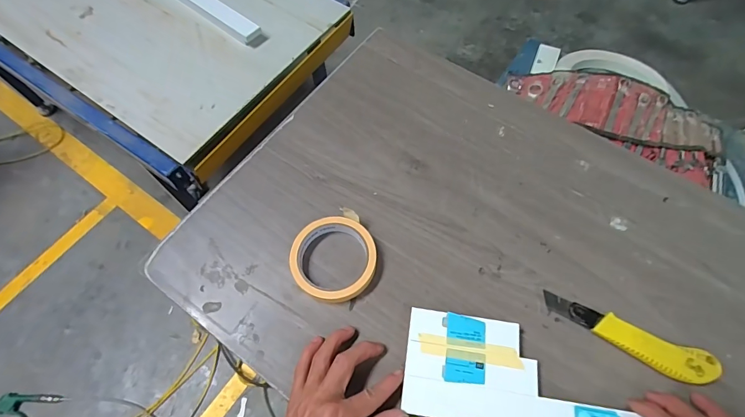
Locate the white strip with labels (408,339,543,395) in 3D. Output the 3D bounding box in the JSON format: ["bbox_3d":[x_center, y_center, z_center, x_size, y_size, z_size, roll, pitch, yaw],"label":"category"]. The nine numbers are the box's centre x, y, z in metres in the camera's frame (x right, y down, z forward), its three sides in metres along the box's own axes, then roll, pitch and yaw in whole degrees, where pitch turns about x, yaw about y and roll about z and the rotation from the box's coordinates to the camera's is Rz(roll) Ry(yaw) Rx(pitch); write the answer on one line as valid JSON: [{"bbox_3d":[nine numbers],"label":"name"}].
[{"bbox_3d":[0.101,0.165,0.410,0.130,0.019,0.034,7,65,5],"label":"white strip with labels"}]

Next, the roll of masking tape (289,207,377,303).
[{"bbox_3d":[-0.044,0.057,0.459,0.097,0.029,0.097,-1,64,2],"label":"roll of masking tape"}]

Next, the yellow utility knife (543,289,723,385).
[{"bbox_3d":[0.268,0.138,0.418,0.172,0.021,0.039,21,67,11],"label":"yellow utility knife"}]

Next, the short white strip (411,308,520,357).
[{"bbox_3d":[0.097,0.134,0.425,0.112,0.020,0.035,8,65,6],"label":"short white strip"}]

